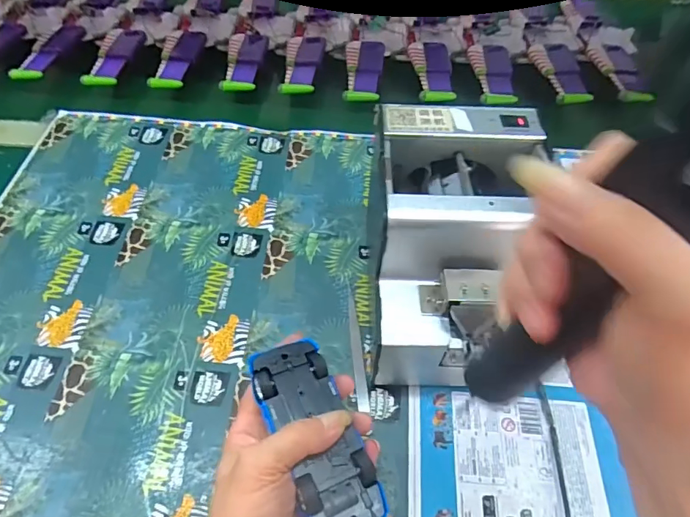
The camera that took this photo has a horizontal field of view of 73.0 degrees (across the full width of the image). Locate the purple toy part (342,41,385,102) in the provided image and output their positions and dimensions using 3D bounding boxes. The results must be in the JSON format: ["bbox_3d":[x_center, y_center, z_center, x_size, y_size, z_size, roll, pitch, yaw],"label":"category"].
[{"bbox_3d":[0.024,-0.243,0.601,0.049,0.014,0.114,6,54,2],"label":"purple toy part"}]

